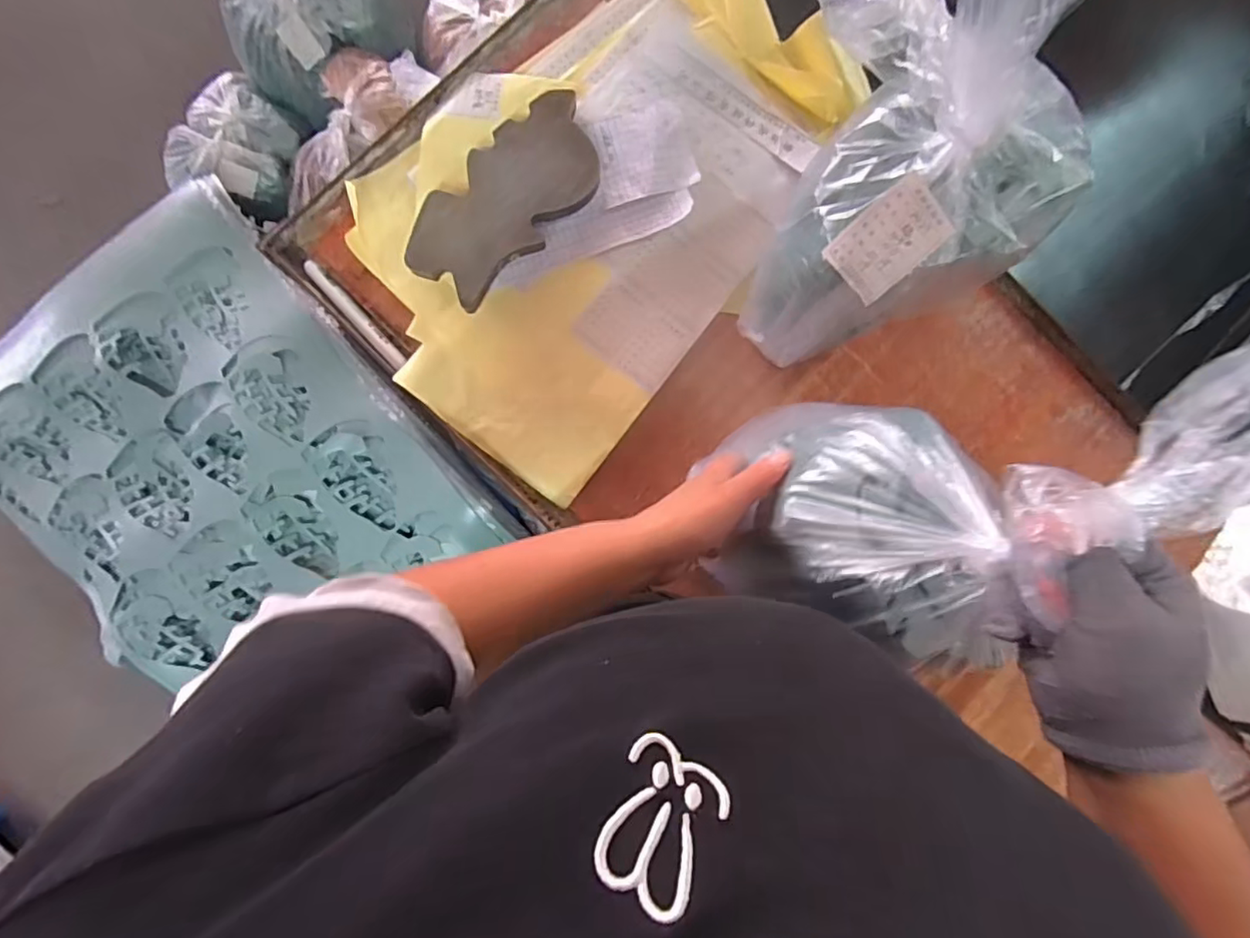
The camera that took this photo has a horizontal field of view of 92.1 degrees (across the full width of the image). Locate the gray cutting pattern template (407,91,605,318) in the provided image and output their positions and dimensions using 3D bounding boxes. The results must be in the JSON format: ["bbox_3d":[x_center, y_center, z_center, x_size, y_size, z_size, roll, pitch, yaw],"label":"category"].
[{"bbox_3d":[-0.105,-0.245,0.547,0.095,0.026,0.202,44,86,-1],"label":"gray cutting pattern template"}]

